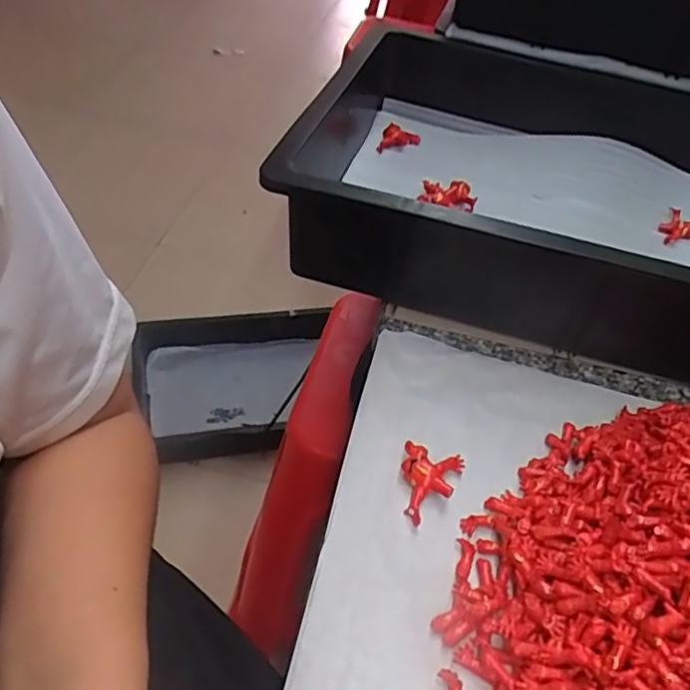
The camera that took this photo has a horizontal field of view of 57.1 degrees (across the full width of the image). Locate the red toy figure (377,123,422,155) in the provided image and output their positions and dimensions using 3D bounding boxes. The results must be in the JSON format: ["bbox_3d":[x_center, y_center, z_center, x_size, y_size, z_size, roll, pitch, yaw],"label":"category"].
[{"bbox_3d":[0.054,-0.203,0.626,0.039,0.015,0.041,13,44,1],"label":"red toy figure"}]

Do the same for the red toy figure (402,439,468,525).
[{"bbox_3d":[0.048,0.078,0.358,0.034,0.013,0.046,15,44,4],"label":"red toy figure"}]

